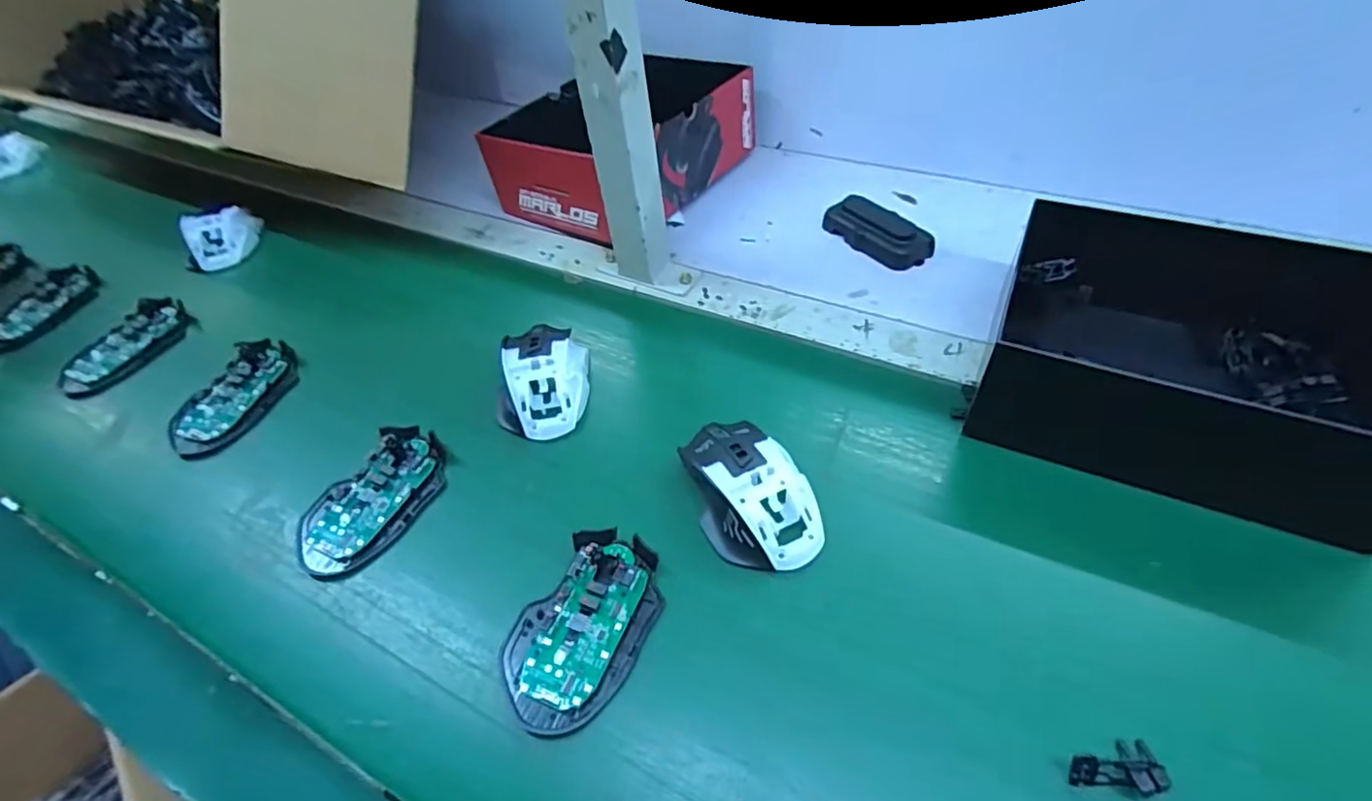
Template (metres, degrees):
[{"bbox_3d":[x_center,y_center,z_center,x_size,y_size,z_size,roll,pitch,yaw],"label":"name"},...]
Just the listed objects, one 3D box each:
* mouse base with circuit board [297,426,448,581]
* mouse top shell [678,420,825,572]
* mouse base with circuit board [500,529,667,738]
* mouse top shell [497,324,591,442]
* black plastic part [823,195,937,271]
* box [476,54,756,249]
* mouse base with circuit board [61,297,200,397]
[{"bbox_3d":[-0.214,0.068,0.430,0.064,0.019,0.112,25,56,25],"label":"mouse base with circuit board"},{"bbox_3d":[0.041,0.055,0.402,0.068,0.033,0.108,-16,49,-8],"label":"mouse top shell"},{"bbox_3d":[-0.061,0.130,0.365,0.075,0.017,0.114,17,53,20],"label":"mouse base with circuit board"},{"bbox_3d":[-0.111,-0.020,0.484,0.068,0.035,0.103,-3,49,4],"label":"mouse top shell"},{"bbox_3d":[0.179,-0.158,0.584,0.043,0.024,0.098,-31,53,-20],"label":"black plastic part"},{"bbox_3d":[-0.062,-0.272,0.659,0.175,0.094,0.233,26,56,26],"label":"box"},{"bbox_3d":[-0.488,-0.049,0.546,0.057,0.014,0.111,15,52,18],"label":"mouse base with circuit board"}]

